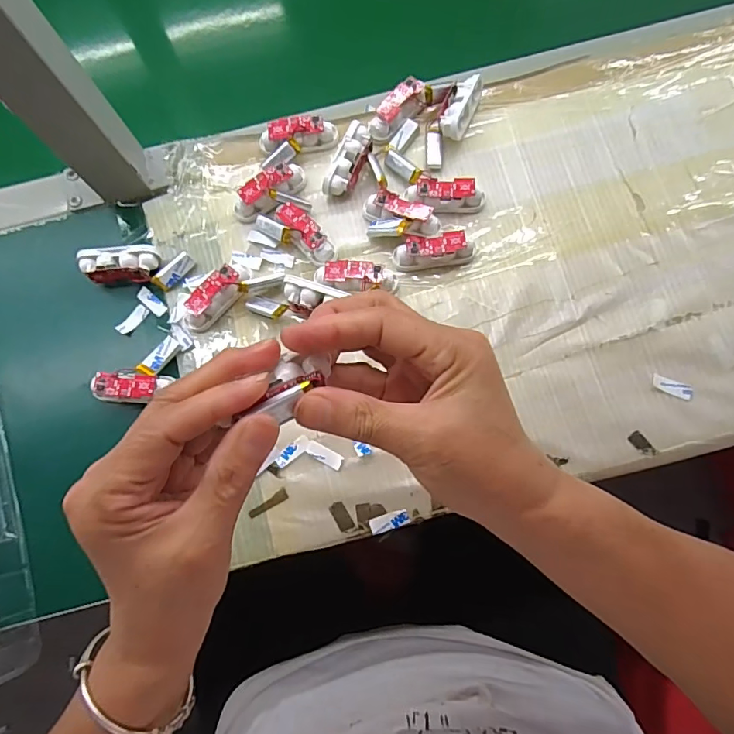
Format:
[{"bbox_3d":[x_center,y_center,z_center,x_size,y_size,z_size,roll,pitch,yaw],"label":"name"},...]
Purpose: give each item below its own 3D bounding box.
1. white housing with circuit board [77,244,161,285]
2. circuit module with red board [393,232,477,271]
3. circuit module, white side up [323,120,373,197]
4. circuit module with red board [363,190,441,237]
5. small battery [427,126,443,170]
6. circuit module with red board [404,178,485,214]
[{"bbox_3d":[-0.189,-0.077,0.375,0.058,0.021,0.027,-4,75,2],"label":"white housing with circuit board"},{"bbox_3d":[0.050,-0.087,0.363,0.060,0.018,0.019,-9,75,0],"label":"circuit module with red board"},{"bbox_3d":[-0.013,-0.162,0.380,0.020,0.016,0.059,23,78,8],"label":"circuit module, white side up"},{"bbox_3d":[0.026,-0.117,0.369,0.060,0.014,0.019,23,78,8],"label":"circuit module with red board"},{"bbox_3d":[0.055,-0.178,0.389,0.013,0.006,0.034,1,75,3],"label":"small battery"},{"bbox_3d":[0.061,-0.132,0.375,0.061,0.018,0.019,0,75,3],"label":"circuit module with red board"}]

